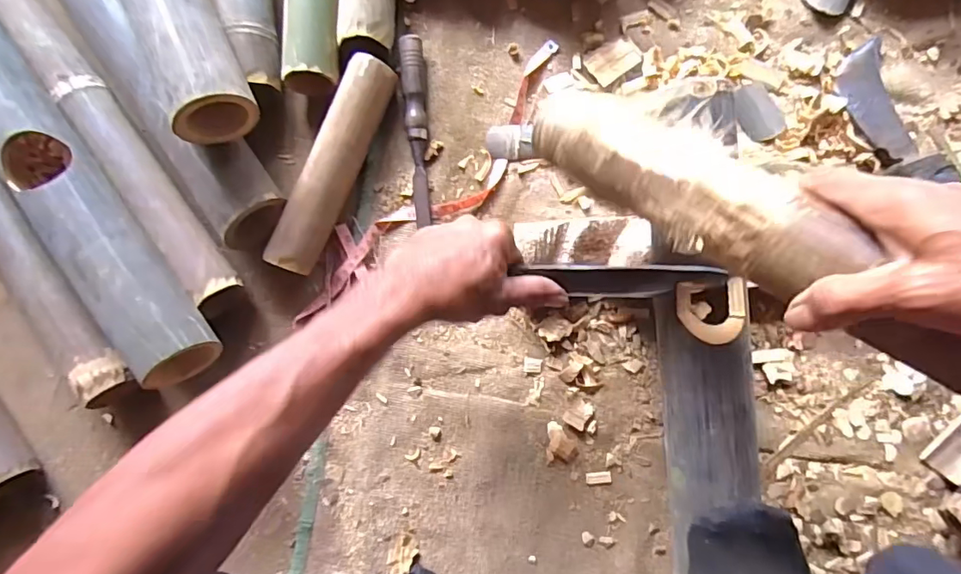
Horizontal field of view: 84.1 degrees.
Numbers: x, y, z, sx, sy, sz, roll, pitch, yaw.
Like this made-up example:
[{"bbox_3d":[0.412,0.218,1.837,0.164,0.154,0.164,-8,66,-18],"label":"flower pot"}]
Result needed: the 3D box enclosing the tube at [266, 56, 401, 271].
[{"bbox_3d":[-0.151,-0.125,0.554,0.047,0.051,0.232,25,88,8],"label":"tube"}]

